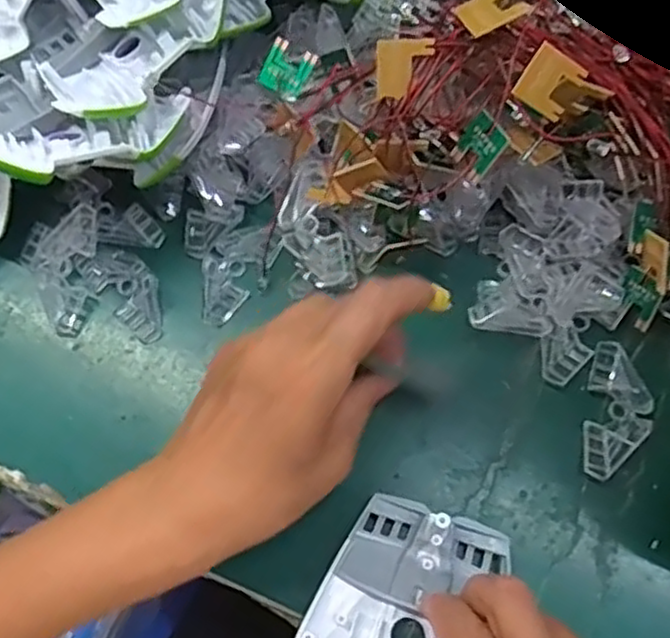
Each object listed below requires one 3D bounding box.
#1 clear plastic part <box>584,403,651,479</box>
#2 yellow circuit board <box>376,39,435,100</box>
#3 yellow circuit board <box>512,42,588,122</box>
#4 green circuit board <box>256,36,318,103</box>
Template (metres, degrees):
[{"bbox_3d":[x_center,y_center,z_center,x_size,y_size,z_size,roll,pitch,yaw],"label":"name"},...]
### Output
[{"bbox_3d":[0.133,0.059,0.343,0.038,0.008,0.023,-43,75,-12],"label":"clear plastic part"},{"bbox_3d":[0.032,-0.113,0.319,0.025,0.025,0.004,-3,29,-1],"label":"yellow circuit board"},{"bbox_3d":[0.094,-0.103,0.306,0.025,0.005,0.025,28,109,-14],"label":"yellow circuit board"},{"bbox_3d":[-0.025,-0.132,0.372,0.026,0.006,0.027,34,91,12],"label":"green circuit board"}]

